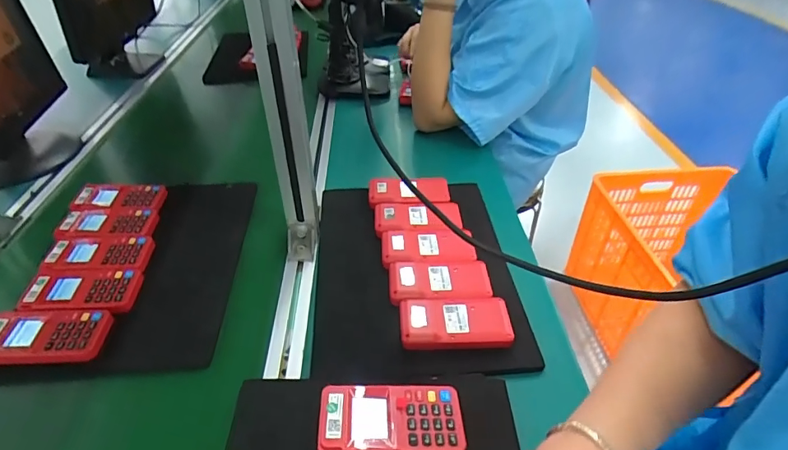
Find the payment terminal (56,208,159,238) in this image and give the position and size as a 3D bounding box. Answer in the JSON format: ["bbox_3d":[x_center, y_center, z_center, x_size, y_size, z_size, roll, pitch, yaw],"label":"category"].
[{"bbox_3d":[-0.406,-0.003,0.653,0.130,0.014,0.067,-4,42,-5],"label":"payment terminal"}]

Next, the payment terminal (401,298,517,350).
[{"bbox_3d":[0.069,0.112,0.524,0.122,0.022,0.062,-1,42,-2],"label":"payment terminal"}]

